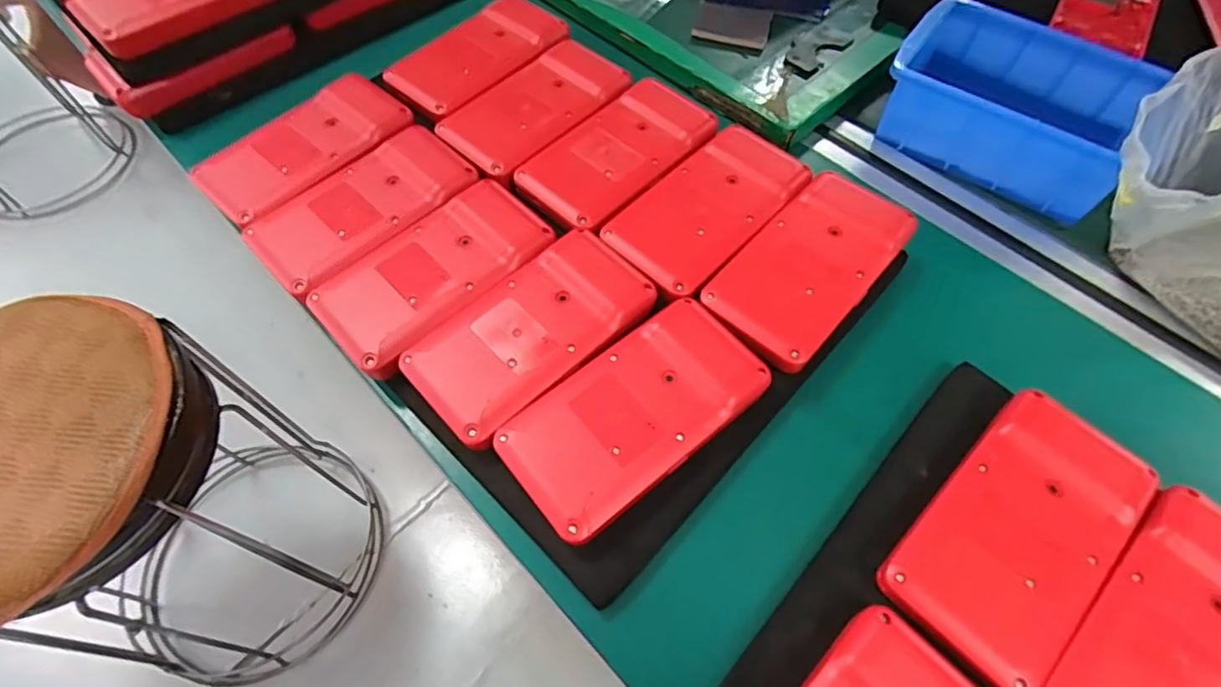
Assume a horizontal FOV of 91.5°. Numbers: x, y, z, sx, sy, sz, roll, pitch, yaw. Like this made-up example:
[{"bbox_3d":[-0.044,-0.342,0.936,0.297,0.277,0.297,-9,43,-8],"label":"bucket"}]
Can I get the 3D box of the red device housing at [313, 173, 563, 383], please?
[{"bbox_3d":[-0.092,-0.038,0.309,0.117,0.015,0.064,-40,67,-21],"label":"red device housing"}]

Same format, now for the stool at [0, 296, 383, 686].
[{"bbox_3d":[-0.526,0.211,0.731,0.308,0.505,0.326,0,59,0],"label":"stool"}]

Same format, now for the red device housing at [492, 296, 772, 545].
[{"bbox_3d":[0.011,0.033,0.273,0.117,0.026,0.061,-35,66,-19],"label":"red device housing"}]

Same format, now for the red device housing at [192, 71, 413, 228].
[{"bbox_3d":[-0.180,-0.113,0.357,0.116,0.029,0.060,-40,67,-21],"label":"red device housing"}]

